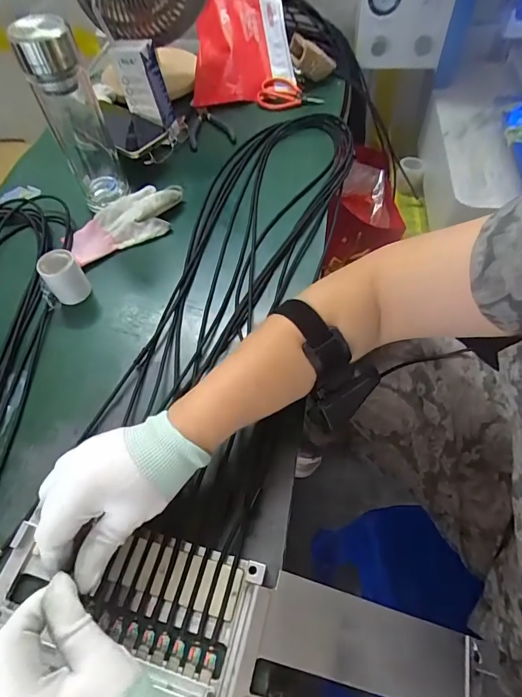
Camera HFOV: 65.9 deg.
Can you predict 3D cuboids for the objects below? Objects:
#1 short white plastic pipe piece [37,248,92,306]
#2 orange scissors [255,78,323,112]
[{"bbox_3d":[-0.228,-0.082,0.469,0.039,0.051,0.033,-31,60,-15],"label":"short white plastic pipe piece"},{"bbox_3d":[0.046,-0.429,0.688,0.107,0.022,0.060,24,61,18],"label":"orange scissors"}]

